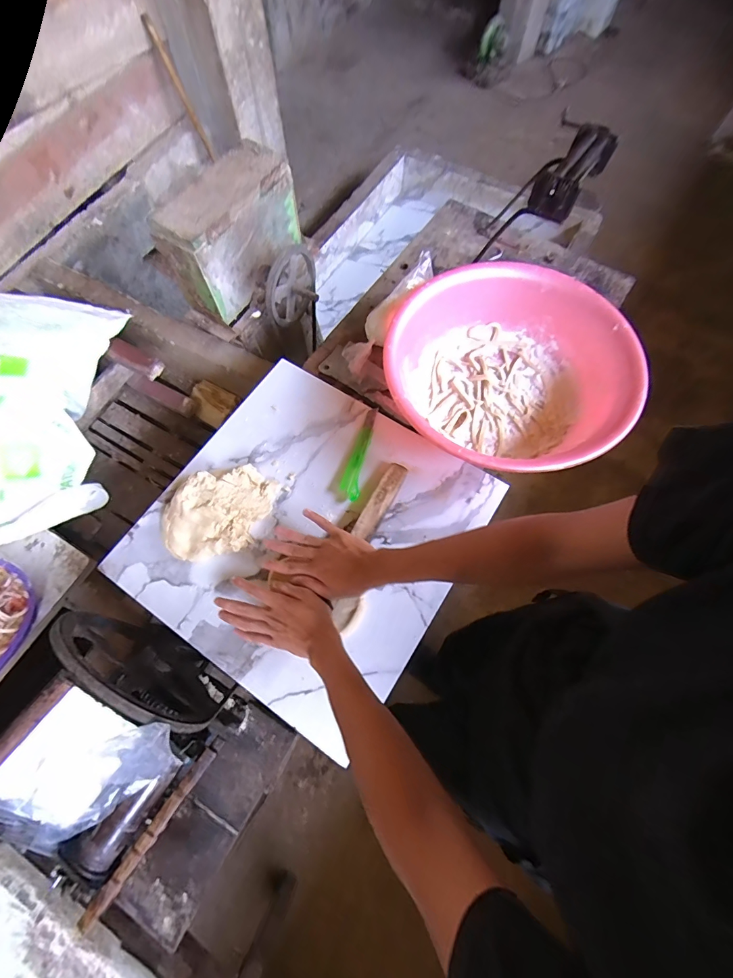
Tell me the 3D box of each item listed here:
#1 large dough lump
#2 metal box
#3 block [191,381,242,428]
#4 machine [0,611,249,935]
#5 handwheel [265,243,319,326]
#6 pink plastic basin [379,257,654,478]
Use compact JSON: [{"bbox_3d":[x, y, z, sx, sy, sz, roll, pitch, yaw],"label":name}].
[{"bbox_3d":[-0.241,0.038,0.658,0.191,0.052,0.141,-12,67,-5],"label":"large dough lump"},{"bbox_3d":[-0.328,-0.639,0.990,0.130,0.220,0.355,31,71,13],"label":"metal box"},{"bbox_3d":[-0.463,-0.257,1.179,0.136,0.031,0.112,26,69,11],"label":"block"},{"bbox_3d":[-0.372,0.376,0.609,0.290,0.369,0.238,35,71,14],"label":"machine"},{"bbox_3d":[-0.173,-0.534,1.058,0.098,0.194,0.203,25,39,14],"label":"handwheel"},{"bbox_3d":[0.246,-0.213,0.698,0.408,0.145,0.404,0,67,0],"label":"pink plastic basin"}]

